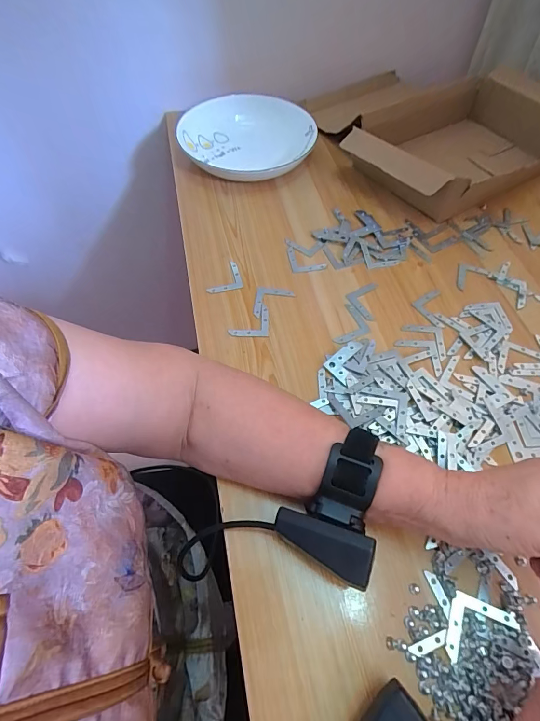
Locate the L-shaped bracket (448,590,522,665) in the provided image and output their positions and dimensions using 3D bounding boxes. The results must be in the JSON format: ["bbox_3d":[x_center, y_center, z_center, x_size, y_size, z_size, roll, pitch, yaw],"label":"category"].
[{"bbox_3d":[0.143,0.182,0.262,0.054,0.006,0.032,-19,61,-12],"label":"L-shaped bracket"}]

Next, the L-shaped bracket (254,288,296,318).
[{"bbox_3d":[0.004,-0.064,0.411,0.042,0.004,0.042,8,59,4],"label":"L-shaped bracket"}]

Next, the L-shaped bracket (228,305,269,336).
[{"bbox_3d":[-0.023,-0.043,0.403,0.042,0.005,0.040,-2,59,-2],"label":"L-shaped bracket"}]

